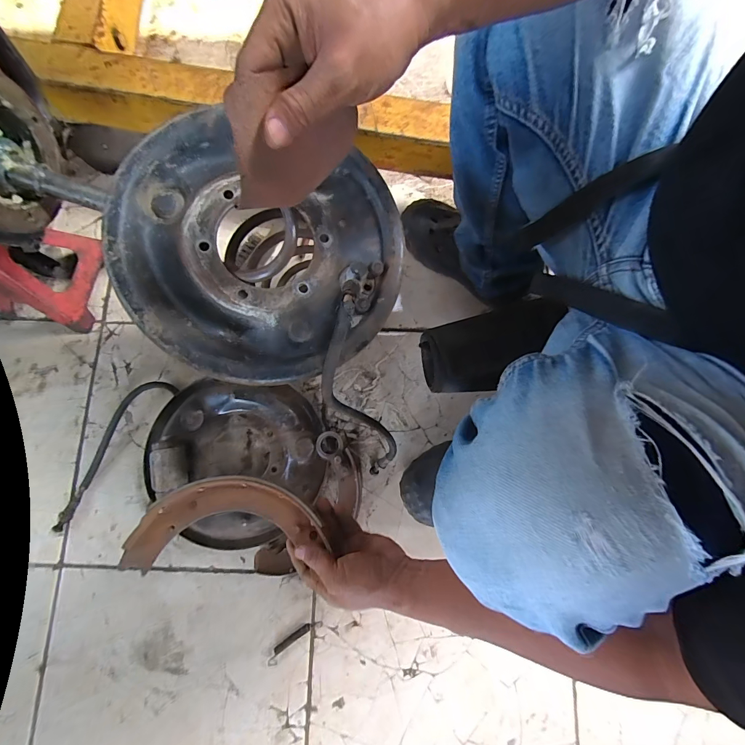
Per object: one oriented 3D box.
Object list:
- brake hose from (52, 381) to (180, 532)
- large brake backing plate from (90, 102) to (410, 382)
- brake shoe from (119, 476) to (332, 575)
[{"bbox_3d":[-0.432,0.123,0.567,0.054,0.032,0.277,36,80,6],"label":"brake hose"},{"bbox_3d":[-0.103,-0.110,0.330,0.252,0.061,0.235,0,78,-2],"label":"large brake backing plate"},{"bbox_3d":[-0.159,0.158,0.383,0.203,0.031,0.082,-4,78,-6],"label":"brake shoe"}]

